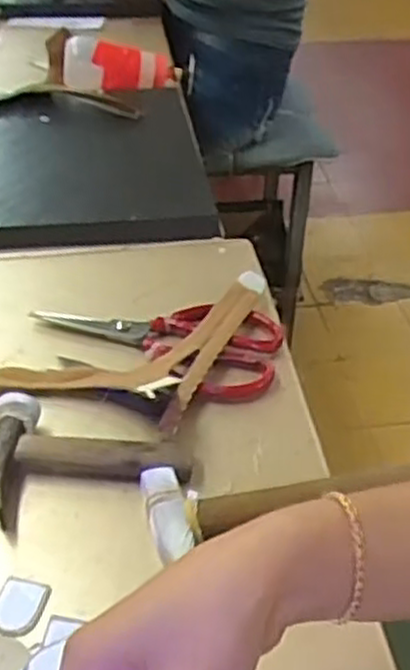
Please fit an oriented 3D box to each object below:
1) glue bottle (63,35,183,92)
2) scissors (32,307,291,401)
[{"bbox_3d":[-0.103,-0.335,0.966,0.144,0.070,0.038,-6,40,-9],"label":"glue bottle"},{"bbox_3d":[-0.040,0.004,0.601,0.192,0.012,0.095,10,40,9],"label":"scissors"}]

